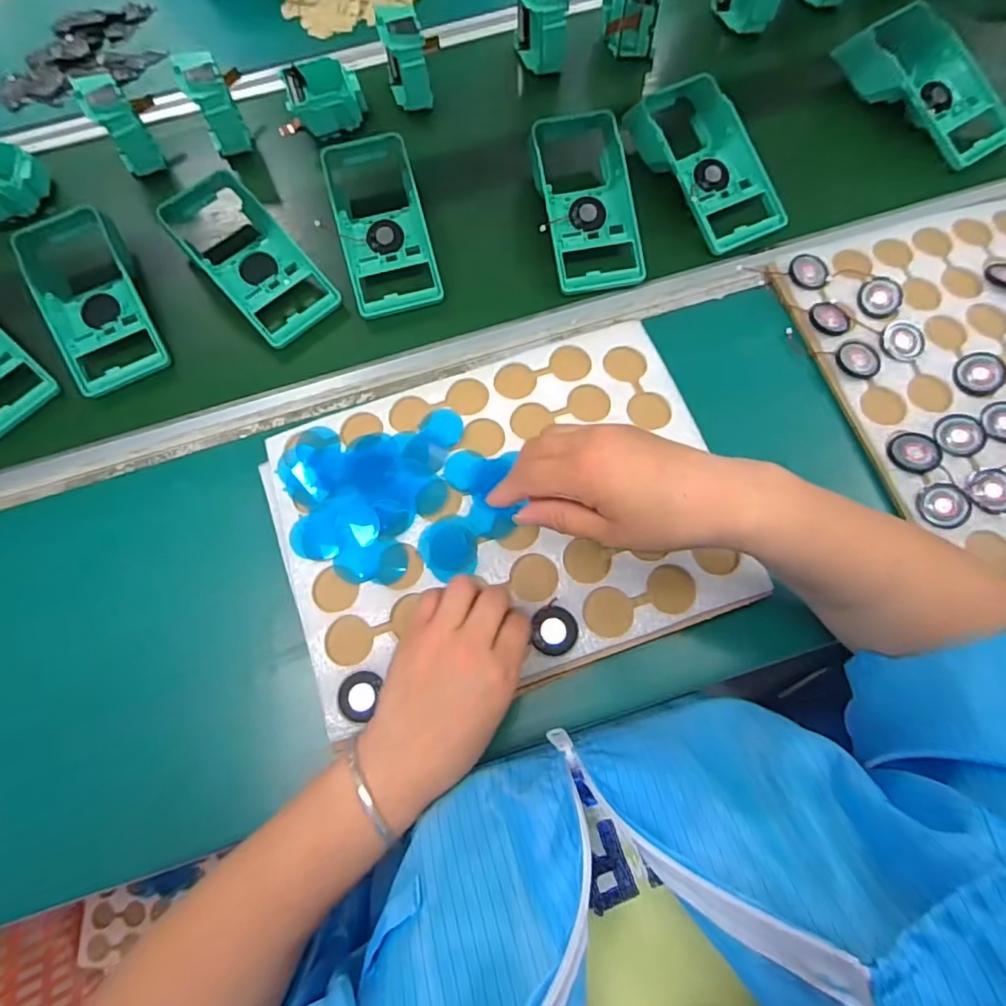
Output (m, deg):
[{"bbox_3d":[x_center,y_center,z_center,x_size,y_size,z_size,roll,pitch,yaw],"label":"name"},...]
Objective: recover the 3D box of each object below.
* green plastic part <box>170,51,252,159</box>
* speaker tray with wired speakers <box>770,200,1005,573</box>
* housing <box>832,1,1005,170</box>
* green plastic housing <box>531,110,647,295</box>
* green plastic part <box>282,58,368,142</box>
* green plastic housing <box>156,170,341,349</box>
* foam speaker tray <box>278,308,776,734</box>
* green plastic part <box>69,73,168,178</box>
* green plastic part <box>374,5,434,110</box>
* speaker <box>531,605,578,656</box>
[{"bbox_3d":[-0.302,-0.417,0.581,0.043,0.089,0.044,-30,46,-9],"label":"green plastic part"},{"bbox_3d":[0.402,-0.107,0.448,0.249,0.014,0.318,-15,69,-4],"label":"speaker tray with wired speakers"},{"bbox_3d":[0.435,-0.427,0.555,0.096,0.045,0.180,-30,71,-9],"label":"housing"},{"bbox_3d":[0.077,-0.301,0.532,0.093,0.043,0.207,-8,69,-1],"label":"green plastic housing"},{"bbox_3d":[-0.193,-0.443,0.605,0.077,0.034,0.075,-17,69,-4],"label":"green plastic part"},{"bbox_3d":[-0.237,-0.228,0.522,0.082,0.031,0.175,-39,86,-12],"label":"green plastic housing"},{"bbox_3d":[0.002,0.006,0.418,0.320,0.015,0.241,-19,70,-5],"label":"foam speaker tray"},{"bbox_3d":[-0.393,-0.387,0.573,0.044,0.072,0.062,-29,71,-9],"label":"green plastic part"},{"bbox_3d":[-0.103,-0.470,0.593,0.045,0.082,0.061,-12,69,-2],"label":"green plastic part"},{"bbox_3d":[0.036,0.088,0.385,0.030,0.007,0.032,-7,69,-1],"label":"speaker"}]

